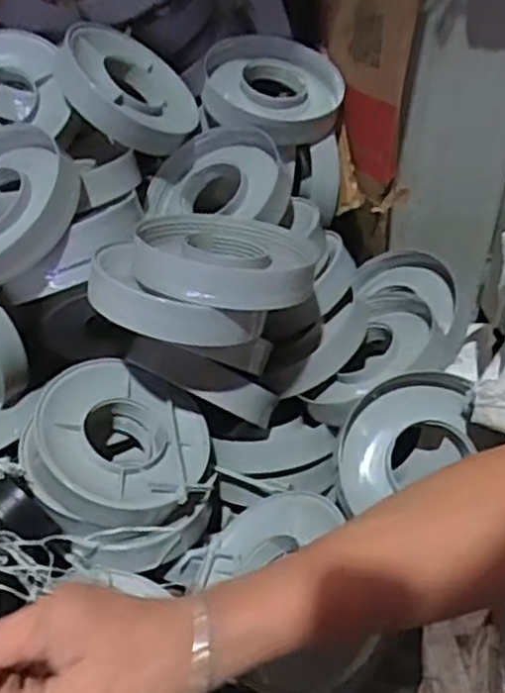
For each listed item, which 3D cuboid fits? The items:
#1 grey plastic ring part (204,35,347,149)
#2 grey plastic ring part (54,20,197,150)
[{"bbox_3d":[0.025,-0.292,0.831,0.159,0.046,0.164,3,60,-2],"label":"grey plastic ring part"},{"bbox_3d":[-0.132,-0.278,0.785,0.160,0.039,0.152,23,49,-21],"label":"grey plastic ring part"}]

